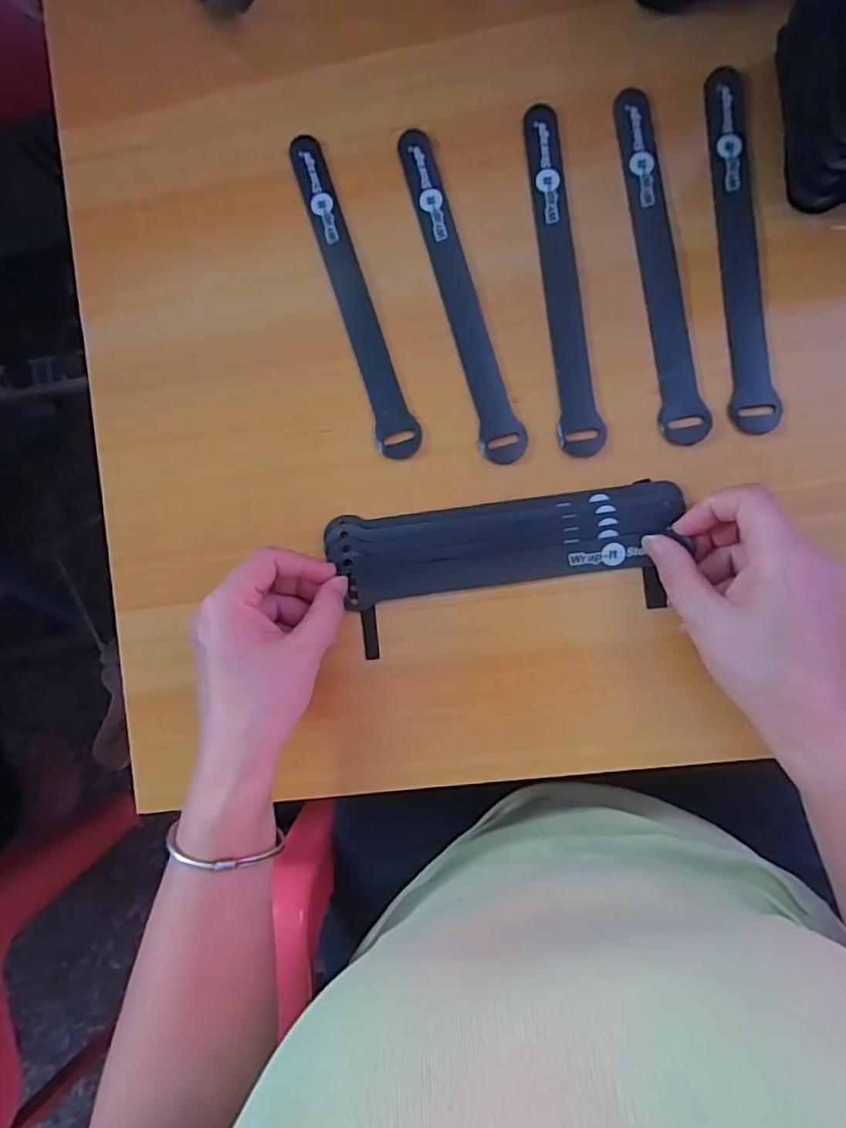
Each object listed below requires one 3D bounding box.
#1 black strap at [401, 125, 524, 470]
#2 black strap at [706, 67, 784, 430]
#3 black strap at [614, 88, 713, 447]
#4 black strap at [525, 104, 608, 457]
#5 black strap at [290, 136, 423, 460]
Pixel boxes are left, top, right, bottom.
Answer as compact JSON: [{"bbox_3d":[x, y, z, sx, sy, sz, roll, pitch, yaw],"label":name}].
[{"bbox_3d":[0.023,-0.160,0.341,0.025,0.004,0.207,-14,84,3],"label":"black strap"},{"bbox_3d":[0.178,-0.176,0.327,0.024,0.004,0.207,-3,86,10],"label":"black strap"},{"bbox_3d":[0.133,-0.171,0.332,0.025,0.004,0.207,-9,84,3],"label":"black strap"},{"bbox_3d":[0.079,-0.165,0.337,0.024,0.004,0.207,-8,84,4],"label":"black strap"},{"bbox_3d":[-0.043,-0.162,0.349,0.023,0.004,0.207,-19,84,2],"label":"black strap"}]

